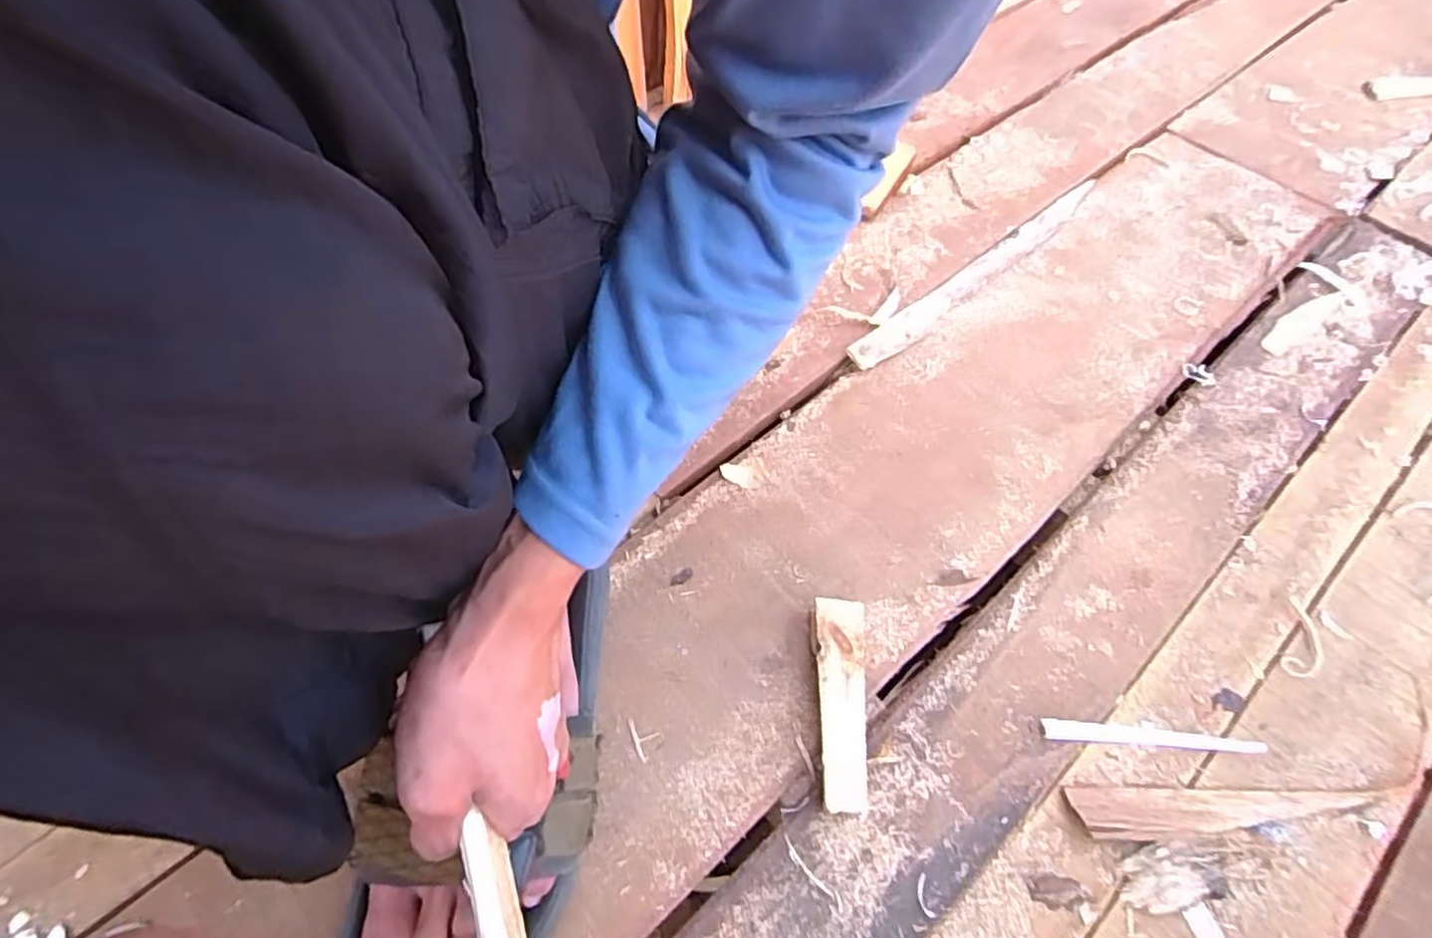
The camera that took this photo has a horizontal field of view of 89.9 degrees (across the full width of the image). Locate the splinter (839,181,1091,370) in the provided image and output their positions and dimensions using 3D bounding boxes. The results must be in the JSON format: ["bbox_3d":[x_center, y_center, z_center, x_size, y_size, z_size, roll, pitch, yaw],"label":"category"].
[{"bbox_3d":[0.237,-0.178,0.632,0.334,0.010,0.025,-37,65,-21],"label":"splinter"}]

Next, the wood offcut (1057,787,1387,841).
[{"bbox_3d":[0.283,0.190,0.397,0.168,0.006,0.026,0,58,0],"label":"wood offcut"}]

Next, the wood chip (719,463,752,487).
[{"bbox_3d":[0.014,0.003,0.514,0.025,0.004,0.015,23,60,13],"label":"wood chip"}]

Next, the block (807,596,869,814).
[{"bbox_3d":[0.072,0.135,0.419,0.030,0.026,0.121,4,58,2],"label":"block"}]

